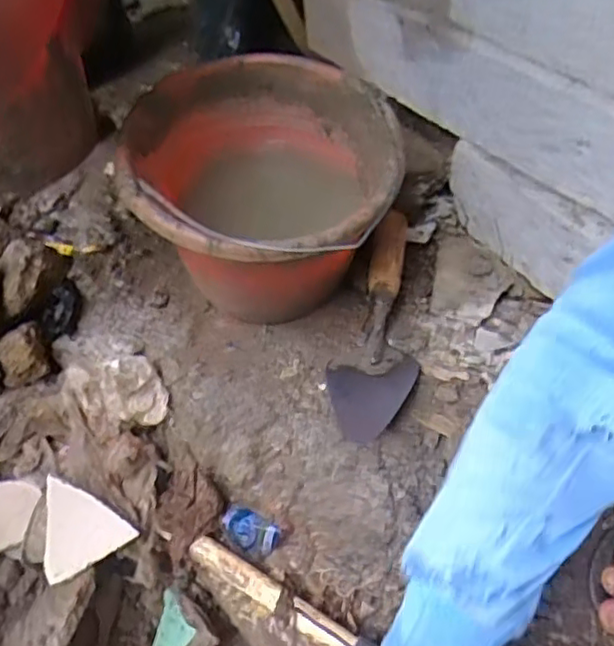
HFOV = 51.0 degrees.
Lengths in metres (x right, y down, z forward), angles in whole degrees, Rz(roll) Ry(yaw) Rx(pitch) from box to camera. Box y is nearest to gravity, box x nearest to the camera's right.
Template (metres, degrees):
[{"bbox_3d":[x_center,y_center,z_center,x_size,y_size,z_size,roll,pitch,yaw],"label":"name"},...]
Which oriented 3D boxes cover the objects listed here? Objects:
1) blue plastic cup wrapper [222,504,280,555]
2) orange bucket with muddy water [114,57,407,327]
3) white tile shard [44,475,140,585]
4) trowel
[{"bbox_3d":[-0.048,0.187,0.578,0.059,0.036,0.021,14,19,26],"label":"blue plastic cup wrapper"},{"bbox_3d":[-0.042,-0.114,0.606,0.239,0.157,0.244,7,53,7],"label":"orange bucket with muddy water"},{"bbox_3d":[-0.198,0.168,0.551,0.073,0.007,0.077,-27,84,-18],"label":"white tile shard"},{"bbox_3d":[0.074,-0.007,0.608,0.074,0.046,0.237,11,54,11],"label":"trowel"}]

